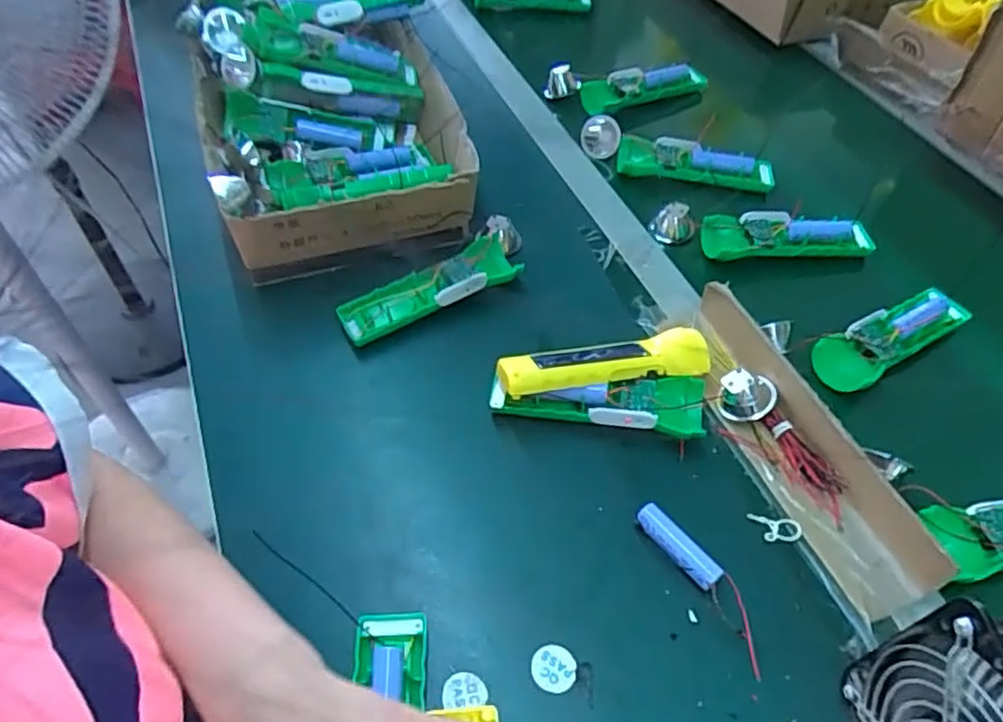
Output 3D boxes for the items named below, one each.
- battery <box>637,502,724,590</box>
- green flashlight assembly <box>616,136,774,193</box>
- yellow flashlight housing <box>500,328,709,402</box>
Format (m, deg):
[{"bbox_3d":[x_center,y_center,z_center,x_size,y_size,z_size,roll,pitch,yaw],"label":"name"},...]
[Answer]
[{"bbox_3d":[0.119,0.127,0.465,0.019,0.019,0.065,-28,57,-22],"label":"battery"},{"bbox_3d":[0.209,-0.215,0.730,0.165,0.029,0.058,12,52,8],"label":"green flashlight assembly"},{"bbox_3d":[0.081,0.005,0.535,0.166,0.045,0.043,-10,52,-9],"label":"yellow flashlight housing"}]

